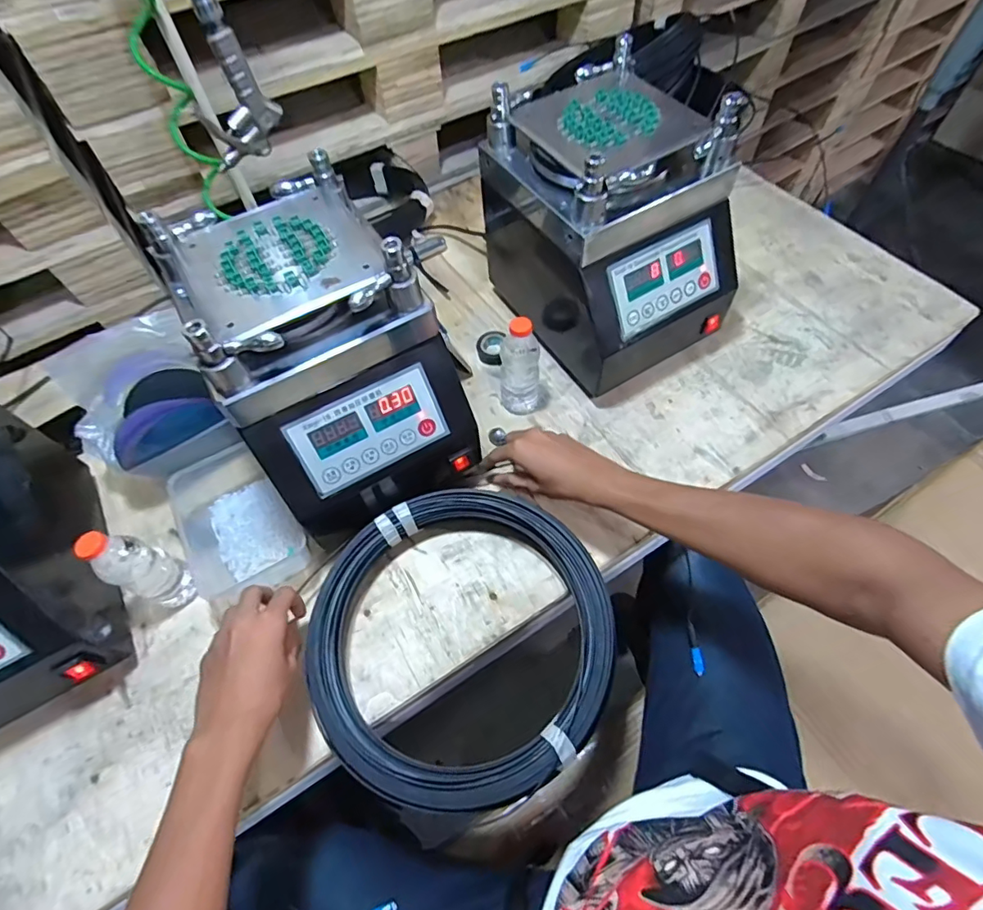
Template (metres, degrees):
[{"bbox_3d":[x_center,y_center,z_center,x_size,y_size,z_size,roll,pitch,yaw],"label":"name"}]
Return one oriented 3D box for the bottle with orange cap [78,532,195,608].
[{"bbox_3d":[-0.376,0.124,0.552,0.041,0.144,0.049,17,63,12],"label":"bottle with orange cap"}]

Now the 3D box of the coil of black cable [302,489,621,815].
[{"bbox_3d":[-0.031,0.184,0.534,0.307,0.035,0.305,-30,63,-14],"label":"coil of black cable"}]

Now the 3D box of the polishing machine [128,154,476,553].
[{"bbox_3d":[-0.179,-0.099,0.573,0.211,0.280,0.270,-30,63,-13],"label":"polishing machine"}]

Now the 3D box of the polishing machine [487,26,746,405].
[{"bbox_3d":[0.150,-0.285,0.665,0.211,0.280,0.287,-31,63,-14],"label":"polishing machine"}]

